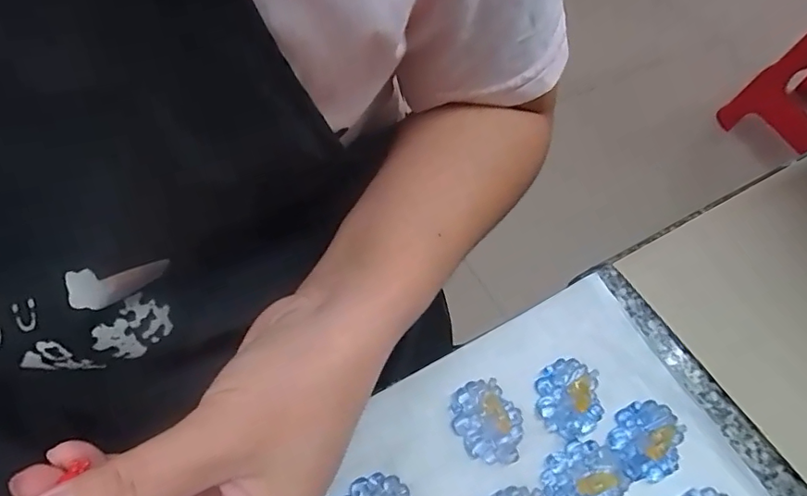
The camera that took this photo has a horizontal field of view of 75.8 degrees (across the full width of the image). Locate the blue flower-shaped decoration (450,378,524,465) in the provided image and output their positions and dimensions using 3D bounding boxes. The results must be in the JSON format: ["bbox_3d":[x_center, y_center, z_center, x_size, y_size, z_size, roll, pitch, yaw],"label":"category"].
[{"bbox_3d":[0.039,0.080,0.241,0.030,0.009,0.037,-26,65,-20],"label":"blue flower-shaped decoration"}]

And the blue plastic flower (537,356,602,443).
[{"bbox_3d":[0.080,0.071,0.248,0.028,0.009,0.036,5,59,-4],"label":"blue plastic flower"}]

